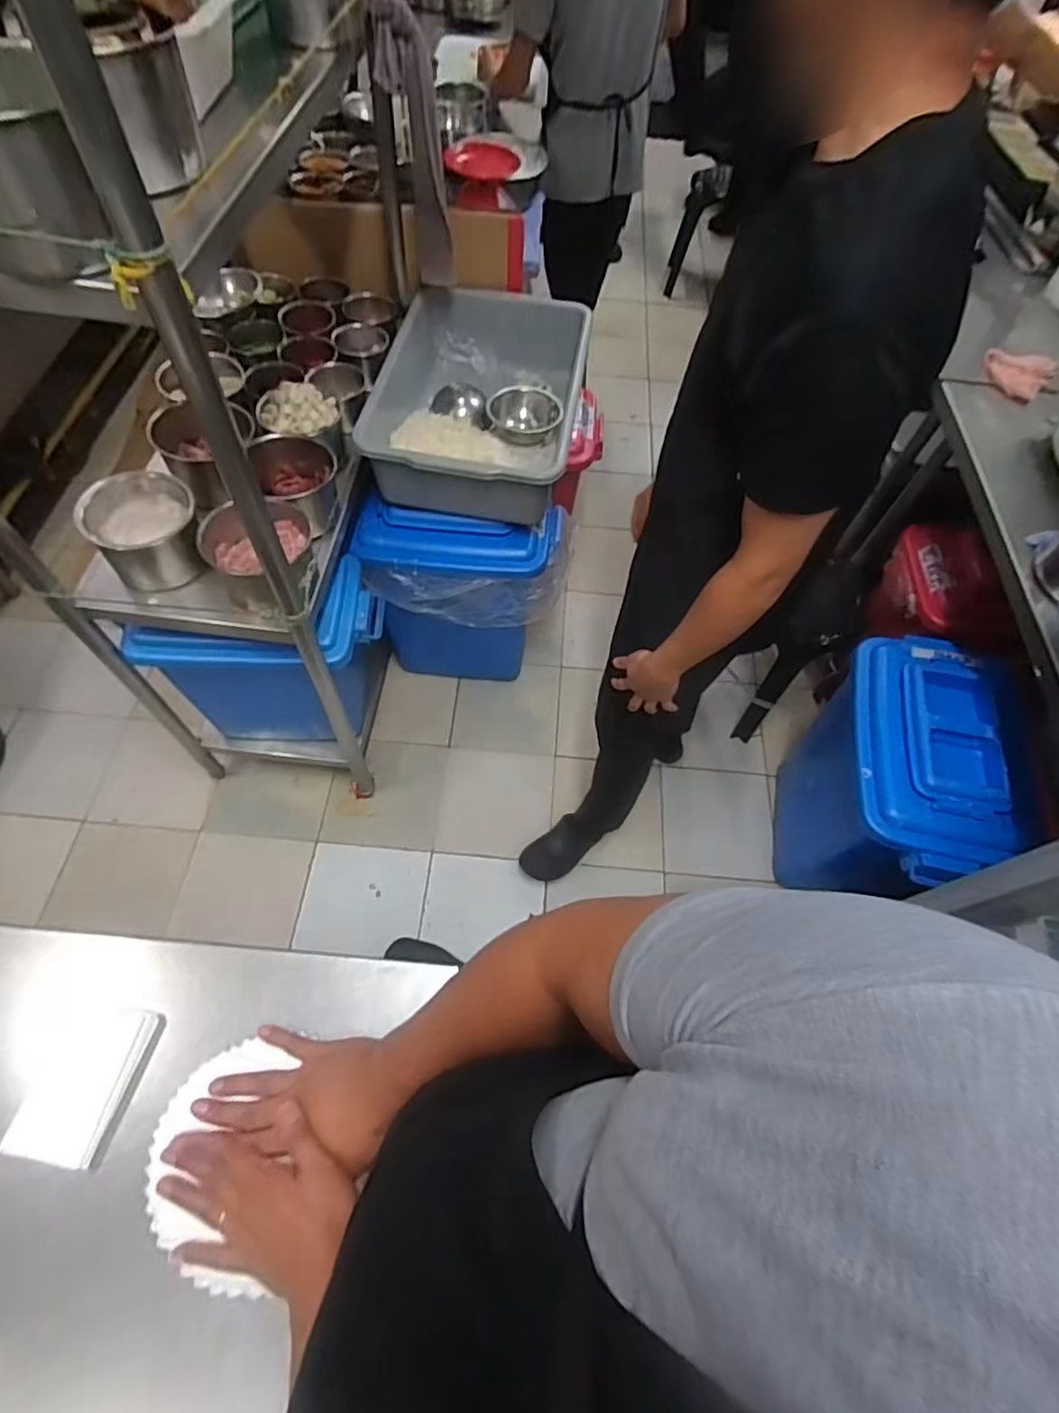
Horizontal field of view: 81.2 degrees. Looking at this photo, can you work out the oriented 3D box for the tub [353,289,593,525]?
[{"bbox_3d":[-0.103,-0.673,1.409,0.410,0.196,0.591,9,60,3],"label":"tub"}]

